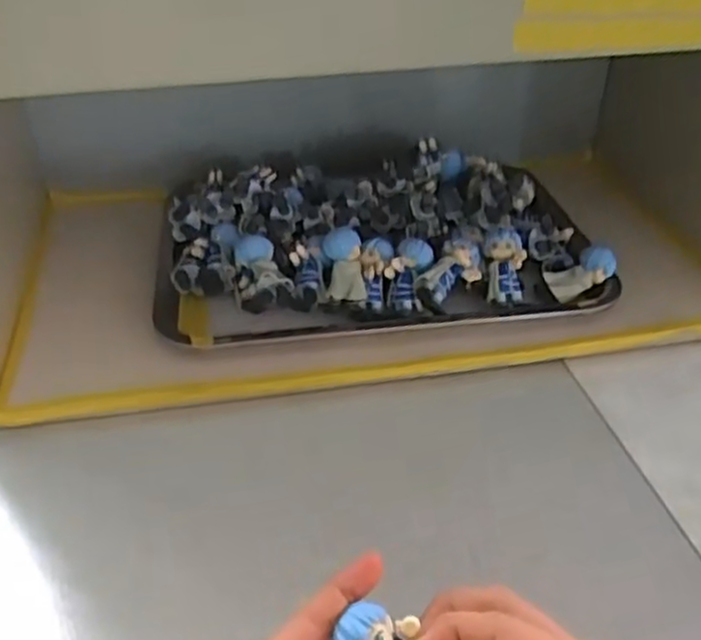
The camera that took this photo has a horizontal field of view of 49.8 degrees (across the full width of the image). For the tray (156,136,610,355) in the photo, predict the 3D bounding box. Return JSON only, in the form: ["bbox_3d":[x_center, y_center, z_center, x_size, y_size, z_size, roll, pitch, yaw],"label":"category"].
[{"bbox_3d":[0.022,-0.073,0.607,0.349,0.061,0.197,-5,36,-8],"label":"tray"}]

